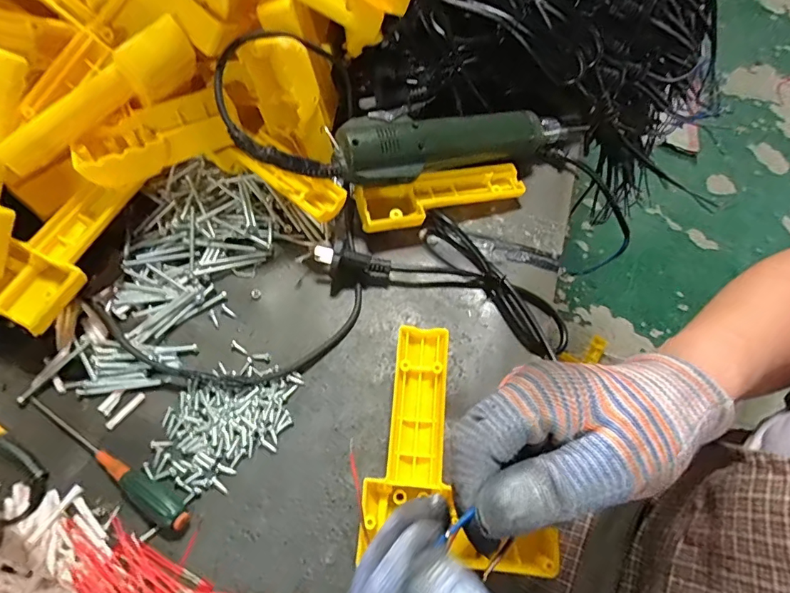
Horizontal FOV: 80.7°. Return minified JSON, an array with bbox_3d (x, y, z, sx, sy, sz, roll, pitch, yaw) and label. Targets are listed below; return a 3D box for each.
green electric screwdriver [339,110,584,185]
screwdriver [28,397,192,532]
[{"bbox_3d":[0.061,-0.136,0.398,0.228,0.033,0.044,-15,65,-24],"label":"green electric screwdriver"},{"bbox_3d":[-0.190,0.106,0.302,0.144,0.013,0.016,30,66,11],"label":"screwdriver"}]

